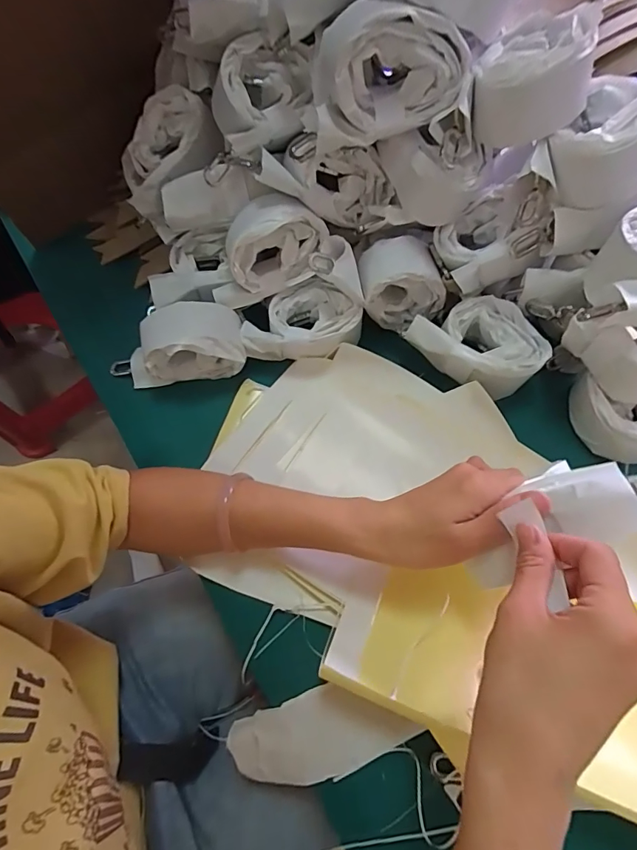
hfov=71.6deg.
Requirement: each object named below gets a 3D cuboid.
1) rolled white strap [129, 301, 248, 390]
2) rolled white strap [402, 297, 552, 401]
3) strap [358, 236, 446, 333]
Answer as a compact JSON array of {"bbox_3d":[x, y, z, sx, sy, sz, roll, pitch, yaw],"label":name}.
[{"bbox_3d":[-0.129,-0.074,0.416,0.113,0.064,0.049,-8,66,-1],"label":"rolled white strap"},{"bbox_3d":[0.148,-0.073,0.410,0.110,0.048,0.085,39,74,17],"label":"rolled white strap"},{"bbox_3d":[0.076,-0.135,0.416,0.077,0.072,0.050,-12,66,-3],"label":"strap"}]

